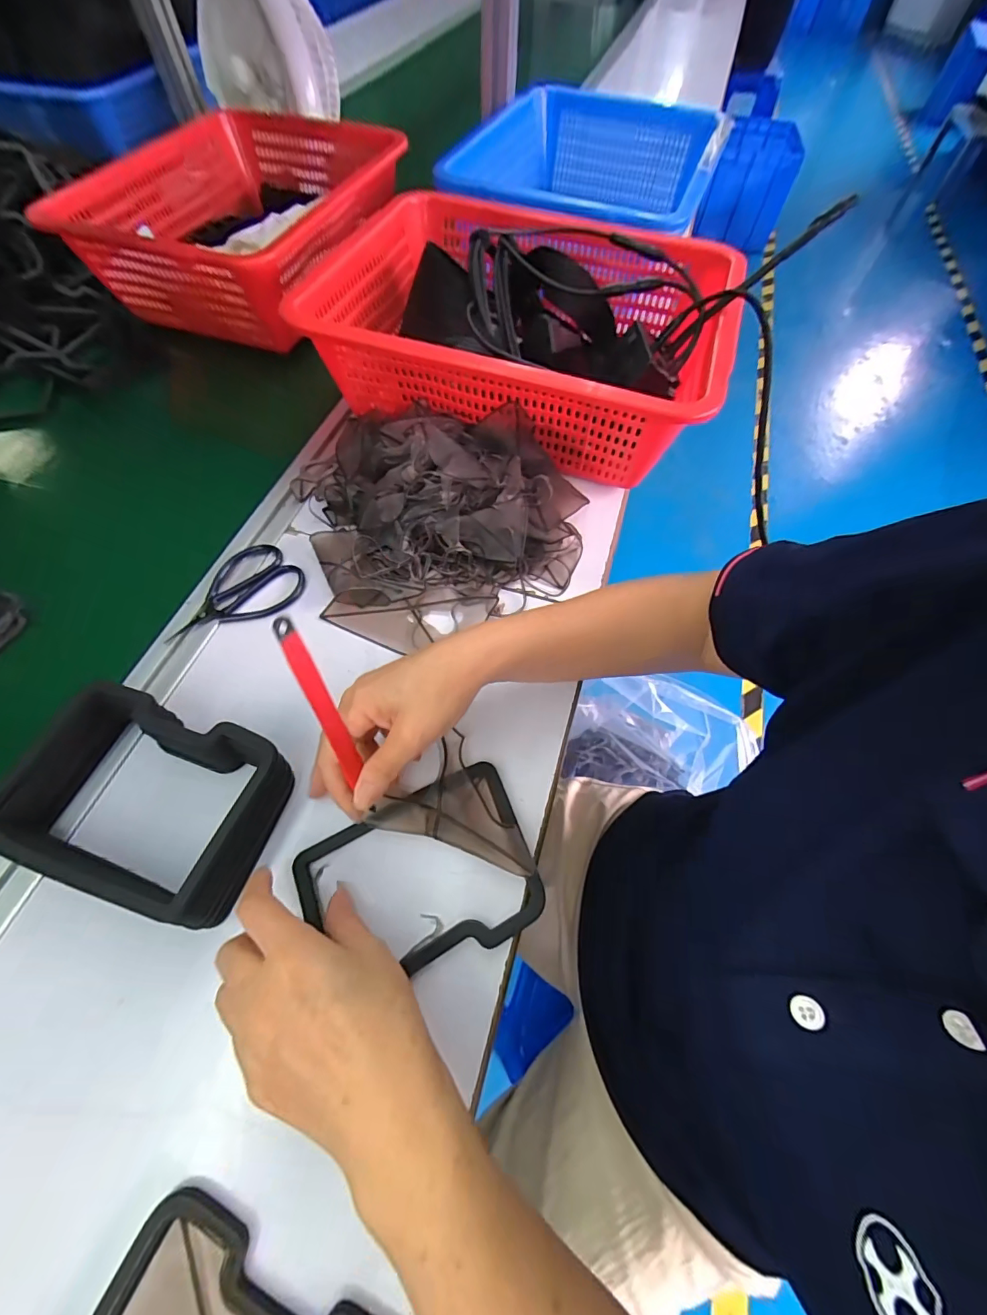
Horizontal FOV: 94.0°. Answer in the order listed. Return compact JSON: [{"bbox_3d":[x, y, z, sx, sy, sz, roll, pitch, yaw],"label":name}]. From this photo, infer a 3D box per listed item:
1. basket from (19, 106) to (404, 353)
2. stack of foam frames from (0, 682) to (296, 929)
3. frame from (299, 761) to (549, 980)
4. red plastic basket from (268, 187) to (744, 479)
[{"bbox_3d":[-0.326,-0.550,0.585,0.334,0.108,0.351,18,63,8],"label":"basket"},{"bbox_3d":[-0.217,0.089,0.295,0.165,0.050,0.109,15,64,6],"label":"stack of foam frames"},{"bbox_3d":[-0.046,0.142,0.296,0.143,0.018,0.106,-22,66,-13],"label":"frame"},{"bbox_3d":[0.028,-0.329,0.466,0.371,0.099,0.275,17,63,7],"label":"red plastic basket"}]

